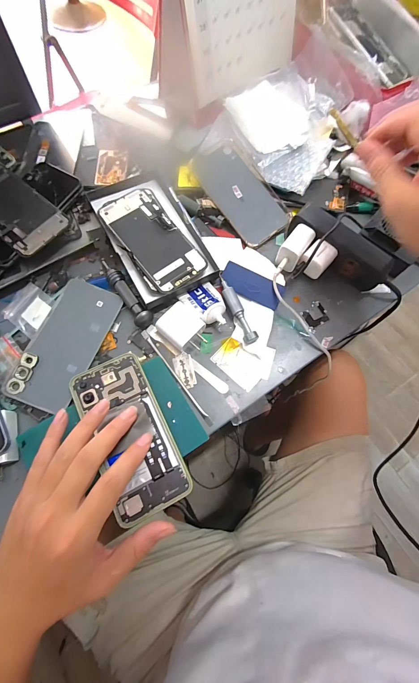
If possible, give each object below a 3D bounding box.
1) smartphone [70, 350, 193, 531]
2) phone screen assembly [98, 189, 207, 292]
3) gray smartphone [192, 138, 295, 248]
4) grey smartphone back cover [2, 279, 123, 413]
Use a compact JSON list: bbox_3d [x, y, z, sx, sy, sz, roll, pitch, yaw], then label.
[{"bbox_3d":[-0.080,0.091,0.288,0.073,0.010,0.155,-26,74,-11],"label":"smartphone"},{"bbox_3d":[-0.071,-0.130,0.360,0.069,0.004,0.143,-33,79,-14],"label":"phone screen assembly"},{"bbox_3d":[0.043,-0.207,0.401,0.073,0.005,0.151,-35,86,-6],"label":"gray smartphone"},{"bbox_3d":[-0.166,-0.001,0.329,0.069,0.007,0.151,20,71,5],"label":"grey smartphone back cover"}]

